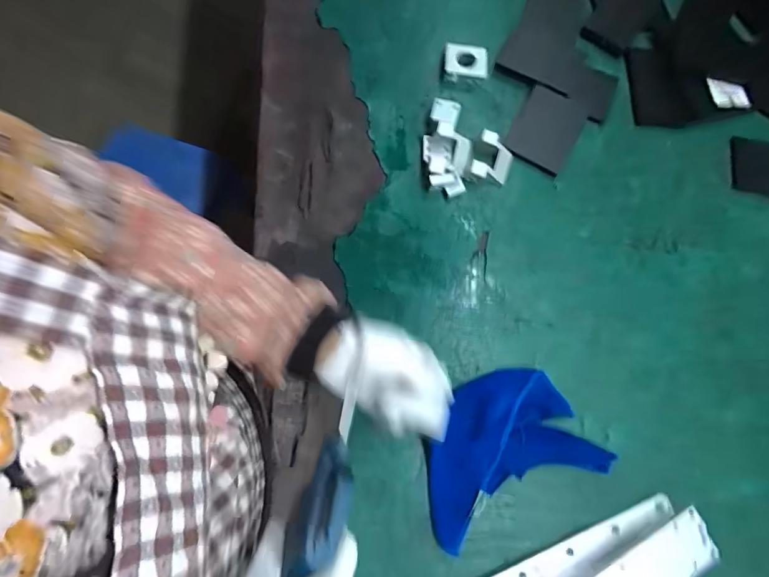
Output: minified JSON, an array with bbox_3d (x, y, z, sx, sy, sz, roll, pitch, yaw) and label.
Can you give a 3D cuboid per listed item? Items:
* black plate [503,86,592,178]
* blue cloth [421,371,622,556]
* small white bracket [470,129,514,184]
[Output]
[{"bbox_3d":[0.234,-0.232,0.607,0.088,0.012,0.129,31,75,6],"label":"black plate"},{"bbox_3d":[0.143,0.175,0.484,0.192,0.033,0.151,-25,75,-8],"label":"blue cloth"},{"bbox_3d":[0.151,-0.179,0.583,0.051,0.024,0.066,20,74,3],"label":"small white bracket"}]

